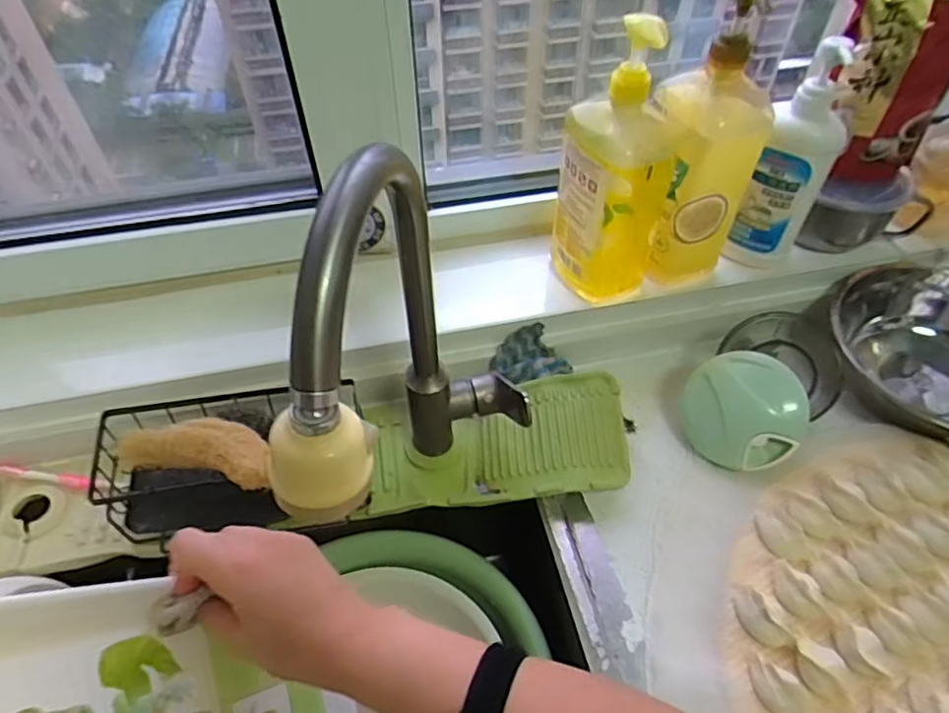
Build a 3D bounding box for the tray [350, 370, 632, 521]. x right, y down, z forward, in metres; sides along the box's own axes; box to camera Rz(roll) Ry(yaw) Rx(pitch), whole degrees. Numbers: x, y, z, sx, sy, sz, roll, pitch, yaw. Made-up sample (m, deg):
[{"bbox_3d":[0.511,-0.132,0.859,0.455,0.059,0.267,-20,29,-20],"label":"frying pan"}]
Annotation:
[{"bbox_3d":[0.020,0.092,0.640,0.269,0.035,0.128,-12,51,6],"label":"tray"}]

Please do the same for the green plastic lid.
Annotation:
[{"bbox_3d":[0.277,0.057,0.631,0.116,0.022,0.117,1,93,23],"label":"green plastic lid"}]

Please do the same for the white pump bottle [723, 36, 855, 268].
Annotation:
[{"bbox_3d":[0.326,-0.196,0.620,0.066,0.226,0.053,28,56,21],"label":"white pump bottle"}]

